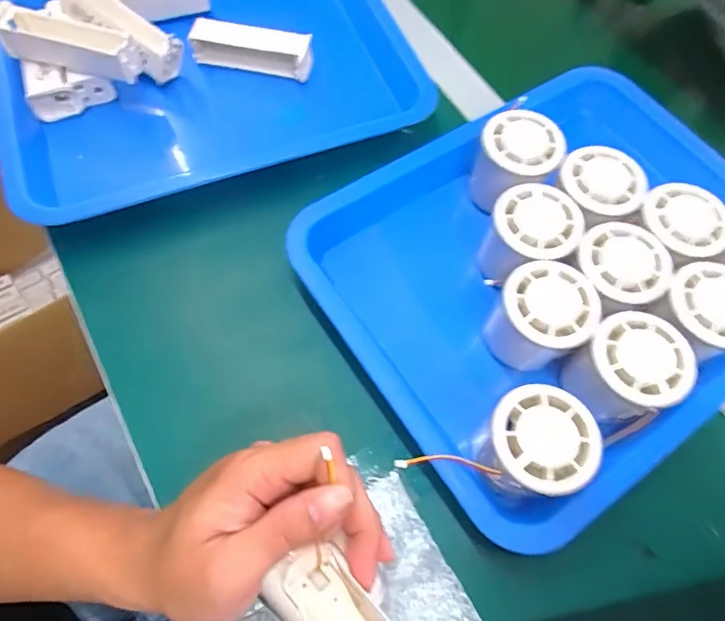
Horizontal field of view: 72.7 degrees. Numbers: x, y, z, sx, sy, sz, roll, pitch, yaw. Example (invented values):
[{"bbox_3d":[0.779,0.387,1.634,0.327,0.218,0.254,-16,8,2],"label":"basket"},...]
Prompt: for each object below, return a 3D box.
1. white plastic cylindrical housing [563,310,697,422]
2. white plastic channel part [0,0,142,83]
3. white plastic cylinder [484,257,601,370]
[{"bbox_3d":[0.161,0.038,0.307,0.066,0.044,0.059,-36,72,-18],"label":"white plastic cylindrical housing"},{"bbox_3d":[-0.238,-0.215,0.401,0.106,0.036,0.027,12,65,2],"label":"white plastic channel part"},{"bbox_3d":[0.115,0.008,0.326,0.058,0.058,0.057,1,65,-3],"label":"white plastic cylinder"}]

